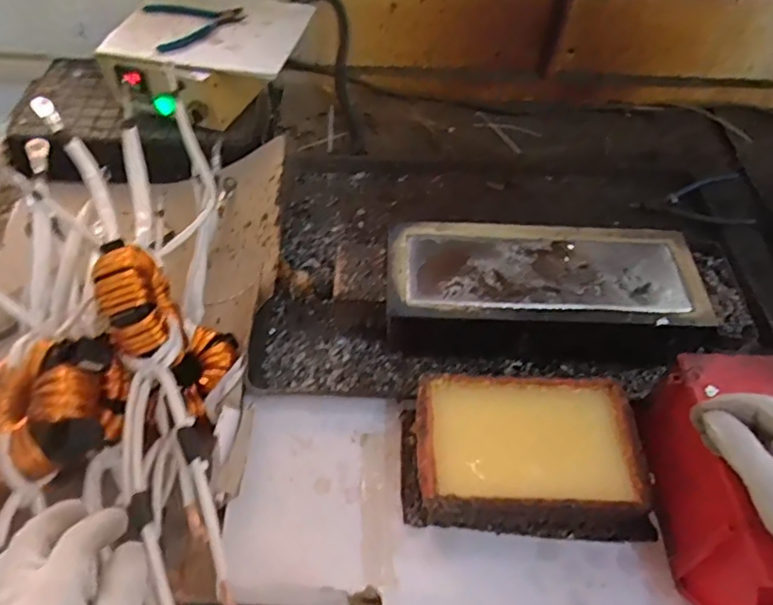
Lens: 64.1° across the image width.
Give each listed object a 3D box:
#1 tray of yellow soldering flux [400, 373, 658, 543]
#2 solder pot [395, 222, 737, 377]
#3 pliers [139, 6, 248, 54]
[{"bbox_3d":[0.130,0.146,0.588,0.223,0.070,0.135,2,50,-1],"label":"tray of yellow soldering flux"},{"bbox_3d":[0.174,-0.004,0.710,0.344,0.102,0.154,4,50,1],"label":"solder pot"},{"bbox_3d":[-0.272,-0.406,0.893,0.131,0.013,0.128,-15,52,-14],"label":"pliers"}]

